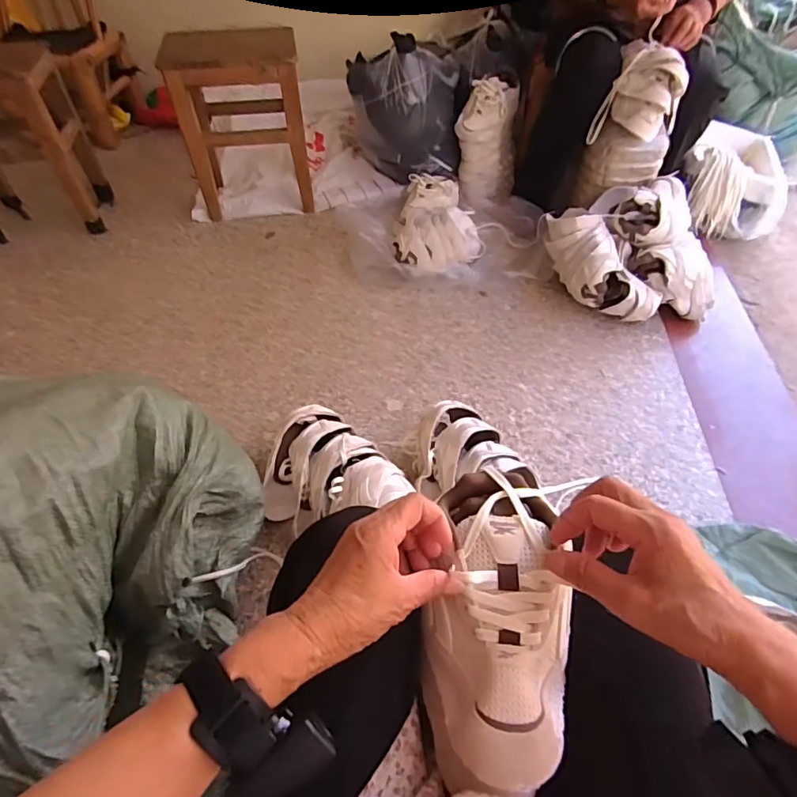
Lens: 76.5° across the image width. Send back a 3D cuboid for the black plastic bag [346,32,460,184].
[{"bbox_3d":[0.028,-0.848,1.507,0.334,0.348,0.237,-1,51,-1],"label":"black plastic bag"}]

